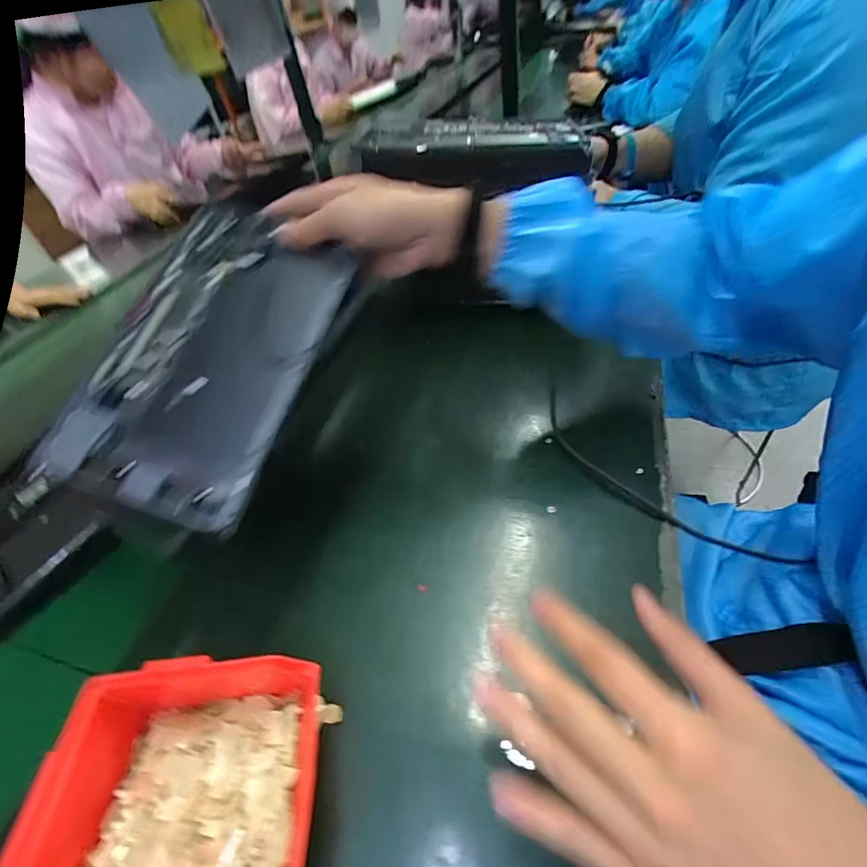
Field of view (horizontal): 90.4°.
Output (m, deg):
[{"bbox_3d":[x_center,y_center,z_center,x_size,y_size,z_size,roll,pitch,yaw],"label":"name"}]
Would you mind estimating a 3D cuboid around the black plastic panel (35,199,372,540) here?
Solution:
[{"bbox_3d":[-0.166,-0.066,0.328,0.172,0.019,0.251,15,69,10],"label":"black plastic panel"}]

